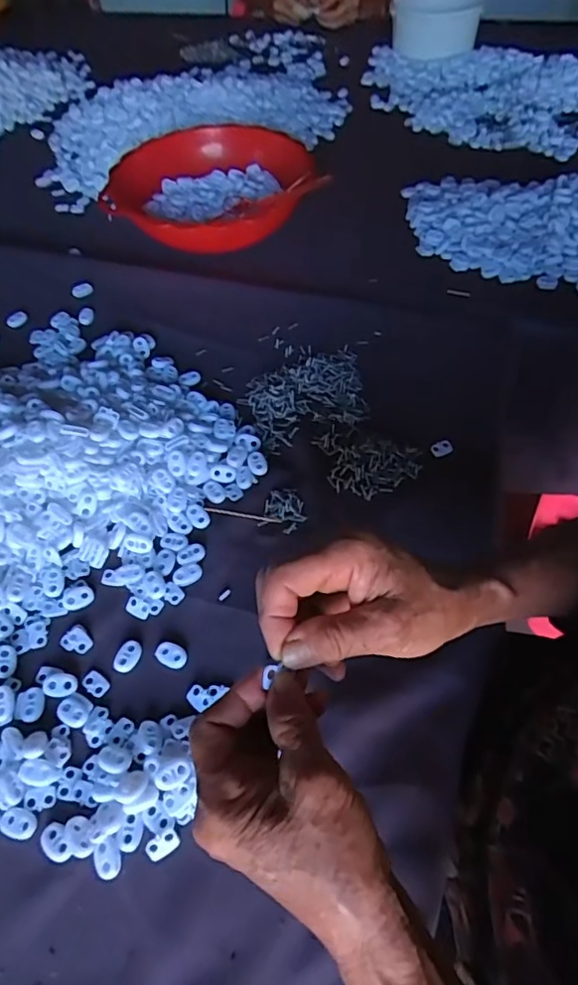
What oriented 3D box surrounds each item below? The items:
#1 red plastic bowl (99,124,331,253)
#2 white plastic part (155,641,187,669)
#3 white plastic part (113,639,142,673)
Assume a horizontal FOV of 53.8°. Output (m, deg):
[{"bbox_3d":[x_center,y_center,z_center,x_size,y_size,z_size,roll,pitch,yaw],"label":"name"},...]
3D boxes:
[{"bbox_3d":[-0.089,-0.357,0.675,0.244,0.079,0.213,4,55,5],"label":"red plastic bowl"},{"bbox_3d":[-0.082,0.114,0.398,0.022,0.004,0.015,26,60,19],"label":"white plastic part"},{"bbox_3d":[-0.113,0.115,0.398,0.016,0.004,0.022,17,58,13],"label":"white plastic part"}]

